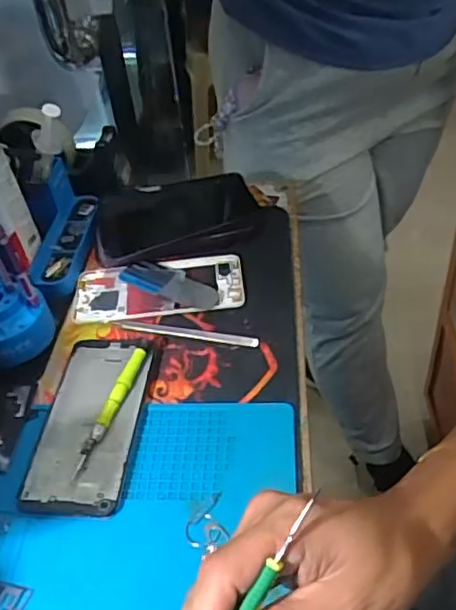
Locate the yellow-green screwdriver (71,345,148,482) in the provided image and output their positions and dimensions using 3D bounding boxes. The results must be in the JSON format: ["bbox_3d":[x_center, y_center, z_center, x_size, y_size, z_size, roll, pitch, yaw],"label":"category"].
[{"bbox_3d":[-0.092,0.081,0.485,0.011,0.016,0.115,12,45,14],"label":"yellow-green screwdriver"}]

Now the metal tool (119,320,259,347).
[{"bbox_3d":[-0.037,0.026,0.558,0.129,0.005,0.009,6,44,14],"label":"metal tool"}]

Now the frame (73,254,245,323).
[{"bbox_3d":[-0.068,-0.020,0.604,0.166,0.014,0.084,-8,42,-2],"label":"frame"}]

